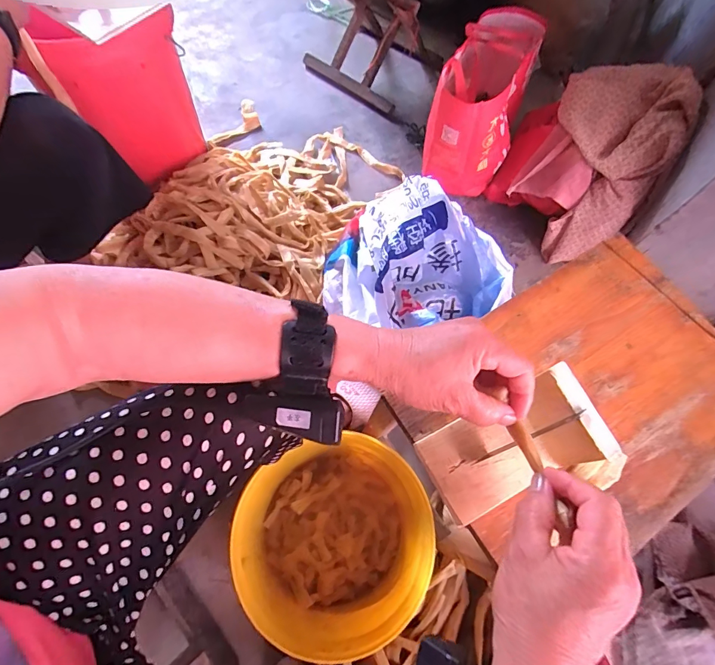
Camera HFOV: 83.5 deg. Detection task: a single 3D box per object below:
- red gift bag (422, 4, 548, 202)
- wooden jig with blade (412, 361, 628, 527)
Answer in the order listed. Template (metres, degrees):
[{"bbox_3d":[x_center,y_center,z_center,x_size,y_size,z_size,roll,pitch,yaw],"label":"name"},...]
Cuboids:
[{"bbox_3d":[0.278,-0.506,0.908,0.179,0.243,0.294,23,69,7],"label":"red gift bag"},{"bbox_3d":[0.122,0.093,0.320,0.123,0.068,0.080,-23,71,-11],"label":"wooden jig with blade"}]

